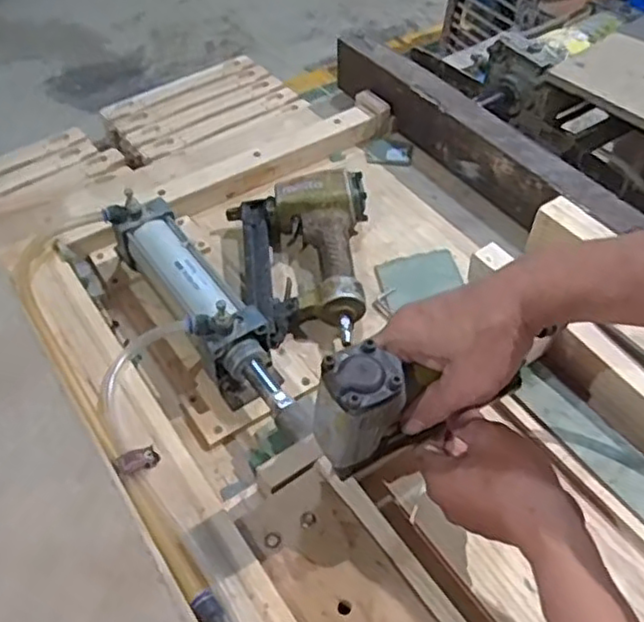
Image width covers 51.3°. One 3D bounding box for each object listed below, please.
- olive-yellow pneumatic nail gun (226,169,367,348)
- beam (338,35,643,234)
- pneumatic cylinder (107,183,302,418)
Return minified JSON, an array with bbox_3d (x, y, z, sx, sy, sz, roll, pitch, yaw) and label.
[{"bbox_3d":[-0.019,-0.062,0.733,0.155,0.059,0.219,-4,50,-4],"label":"olive-yellow pneumatic nail gun"},{"bbox_3d":[0.178,-0.215,0.844,0.051,0.090,0.478,-29,56,-23],"label":"beam"},{"bbox_3d":[-0.118,-0.008,0.660,0.074,0.084,0.286,-26,55,-21],"label":"pneumatic cylinder"}]

